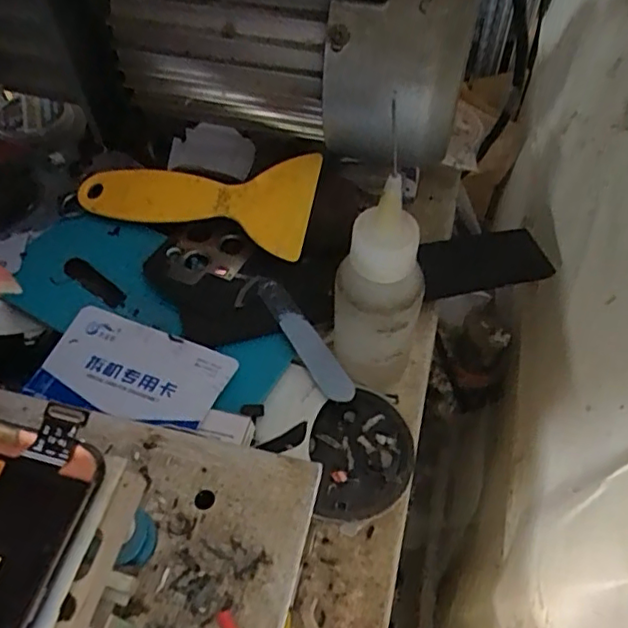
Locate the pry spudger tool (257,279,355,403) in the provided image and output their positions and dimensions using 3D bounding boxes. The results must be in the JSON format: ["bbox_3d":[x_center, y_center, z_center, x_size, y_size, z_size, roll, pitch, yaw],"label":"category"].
[{"bbox_3d":[-0.005,0.011,0.270,0.014,0.004,0.070,-27,61,-20],"label":"pry spudger tool"}]

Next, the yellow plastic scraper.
[{"bbox_3d":[-0.061,-0.061,0.307,0.134,0.015,0.053,9,54,19],"label":"yellow plastic scraper"}]

